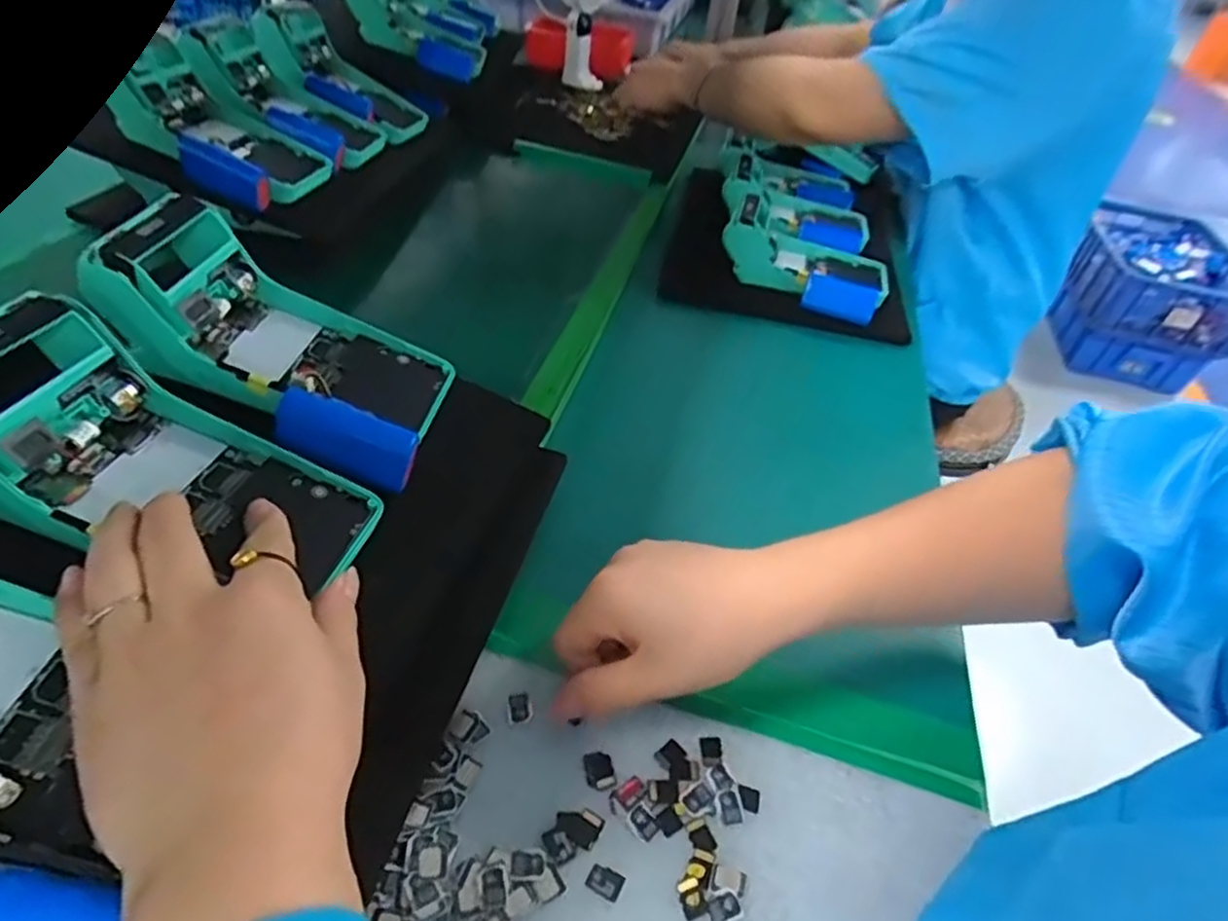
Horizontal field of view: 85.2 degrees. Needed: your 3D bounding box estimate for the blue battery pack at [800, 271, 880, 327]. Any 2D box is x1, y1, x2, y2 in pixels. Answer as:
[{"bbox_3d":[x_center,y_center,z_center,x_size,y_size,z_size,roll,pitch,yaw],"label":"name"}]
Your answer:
[{"bbox_3d":[0.214,-0.154,0.634,0.067,0.032,0.026,16,40,9],"label":"blue battery pack"}]

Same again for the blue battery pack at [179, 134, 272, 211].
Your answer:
[{"bbox_3d":[-0.311,-0.230,0.531,0.072,0.034,0.013,25,39,-10],"label":"blue battery pack"}]

